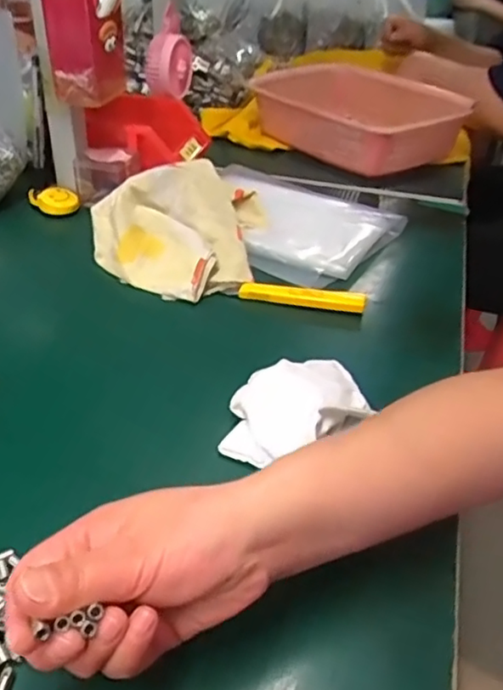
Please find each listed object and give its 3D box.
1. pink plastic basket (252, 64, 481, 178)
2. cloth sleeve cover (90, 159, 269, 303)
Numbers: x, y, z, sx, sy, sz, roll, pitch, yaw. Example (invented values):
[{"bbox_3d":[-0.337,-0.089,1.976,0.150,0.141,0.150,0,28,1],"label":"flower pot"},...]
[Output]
[{"bbox_3d":[0.162,-0.334,0.912,0.236,0.080,0.307,-21,43,-29],"label":"pink plastic basket"},{"bbox_3d":[-0.071,-0.115,0.608,0.170,0.068,0.158,0,37,-5],"label":"cloth sleeve cover"}]

